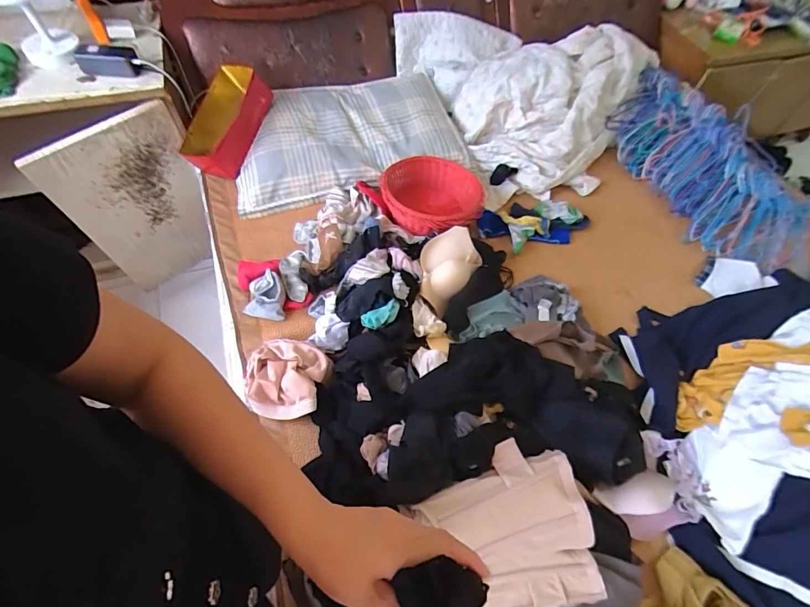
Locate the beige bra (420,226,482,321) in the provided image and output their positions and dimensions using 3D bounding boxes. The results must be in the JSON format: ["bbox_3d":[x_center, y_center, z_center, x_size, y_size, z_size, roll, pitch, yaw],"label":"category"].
[{"bbox_3d":[0.099,-0.090,1.003,0.126,0.083,0.195,35,62,16],"label":"beige bra"}]

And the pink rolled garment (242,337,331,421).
[{"bbox_3d":[-0.251,0.152,0.861,0.168,0.044,0.163,2,58,-3],"label":"pink rolled garment"}]

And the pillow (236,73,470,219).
[{"bbox_3d":[-0.187,-0.521,1.256,0.672,0.101,0.394,-16,61,-14],"label":"pillow"}]

